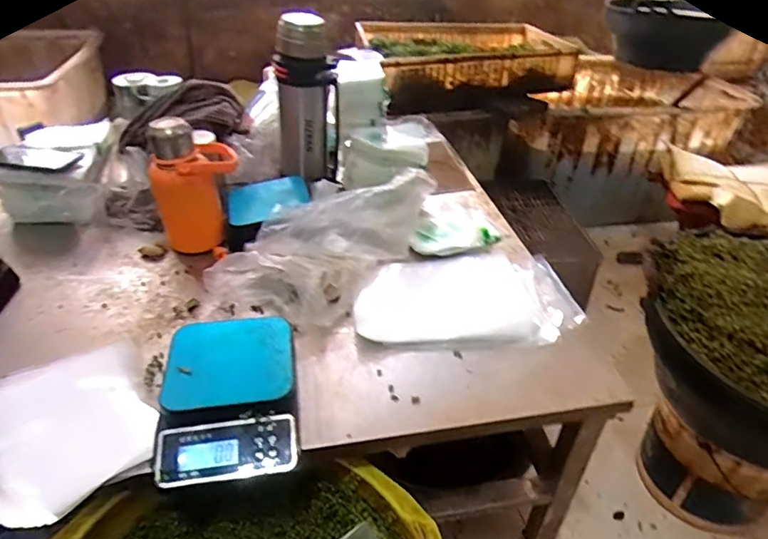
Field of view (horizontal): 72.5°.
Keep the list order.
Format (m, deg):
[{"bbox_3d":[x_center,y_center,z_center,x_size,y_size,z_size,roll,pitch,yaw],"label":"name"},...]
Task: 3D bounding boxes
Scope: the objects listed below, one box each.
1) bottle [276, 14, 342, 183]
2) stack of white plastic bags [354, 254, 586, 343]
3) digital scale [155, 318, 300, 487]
[{"bbox_3d":[-0.149,-0.310,1.017,0.125,0.317,0.126,-6,37,-10],"label":"bottle"},{"bbox_3d":[0.122,0.040,0.818,0.328,0.025,0.214,-1,36,-3],"label":"stack of white plastic bags"},{"bbox_3d":[-0.181,0.138,0.615,0.152,0.048,0.214,-6,37,-9],"label":"digital scale"}]

